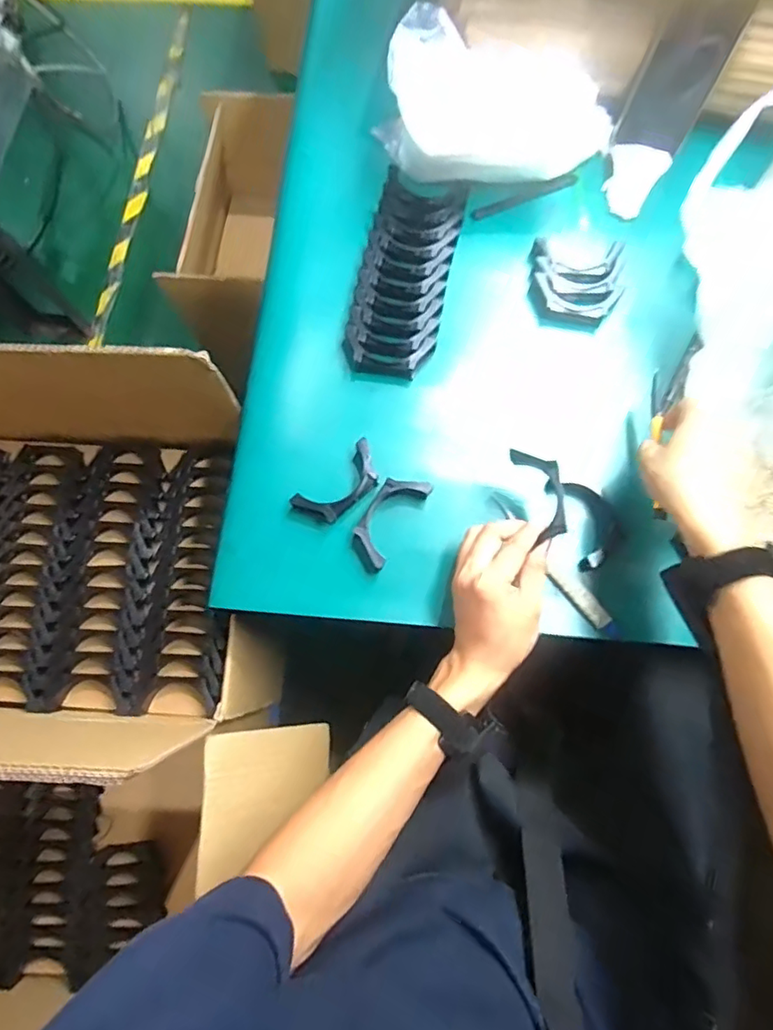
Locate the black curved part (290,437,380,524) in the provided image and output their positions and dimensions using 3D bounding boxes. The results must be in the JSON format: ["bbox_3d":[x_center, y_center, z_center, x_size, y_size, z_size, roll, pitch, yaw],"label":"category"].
[{"bbox_3d":[-0.043,-0.025,0.526,0.090,0.024,0.041,-40,77,-9],"label":"black curved part"}]

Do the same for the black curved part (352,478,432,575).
[{"bbox_3d":[0.001,0.005,0.519,0.040,0.020,0.094,32,77,9],"label":"black curved part"}]

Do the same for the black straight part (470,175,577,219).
[{"bbox_3d":[0.153,-0.354,0.618,0.128,0.006,0.013,-21,75,-5],"label":"black straight part"}]

